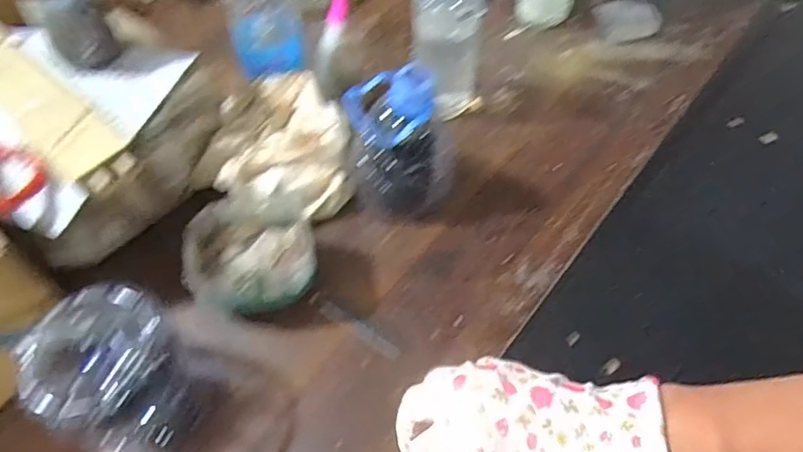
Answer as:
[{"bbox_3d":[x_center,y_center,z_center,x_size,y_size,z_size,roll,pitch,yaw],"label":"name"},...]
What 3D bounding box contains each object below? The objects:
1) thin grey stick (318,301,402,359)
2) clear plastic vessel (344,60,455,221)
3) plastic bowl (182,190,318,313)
[{"bbox_3d":[-0.036,0.091,0.478,0.081,0.004,0.013,30,62,19],"label":"thin grey stick"},{"bbox_3d":[-0.001,-0.079,0.498,0.071,0.146,0.078,-31,61,-18],"label":"clear plastic vessel"},{"bbox_3d":[-0.128,0.019,0.486,0.108,0.068,0.111,0,56,1],"label":"plastic bowl"}]

